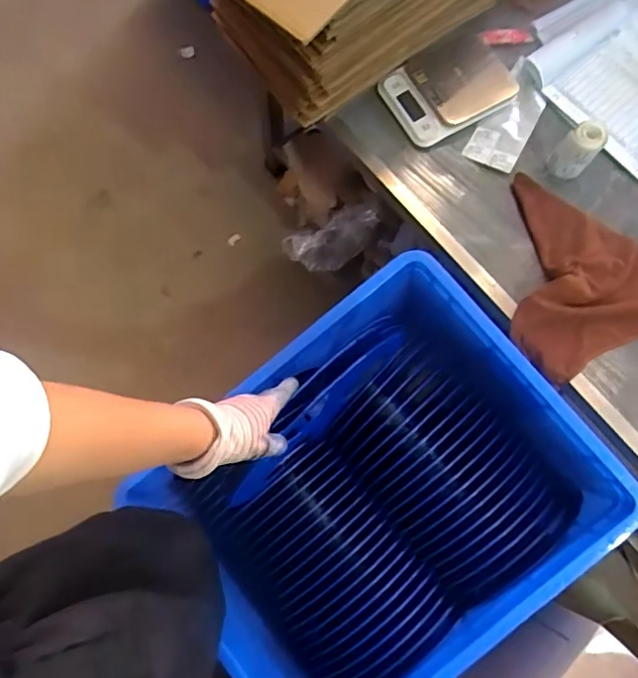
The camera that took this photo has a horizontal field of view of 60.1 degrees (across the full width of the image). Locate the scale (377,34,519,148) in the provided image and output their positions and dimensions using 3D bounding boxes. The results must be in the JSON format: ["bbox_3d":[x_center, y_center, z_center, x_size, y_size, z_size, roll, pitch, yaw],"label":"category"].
[{"bbox_3d":[0.210,-0.408,0.897,0.193,0.033,0.153,-30,78,-8],"label":"scale"}]

